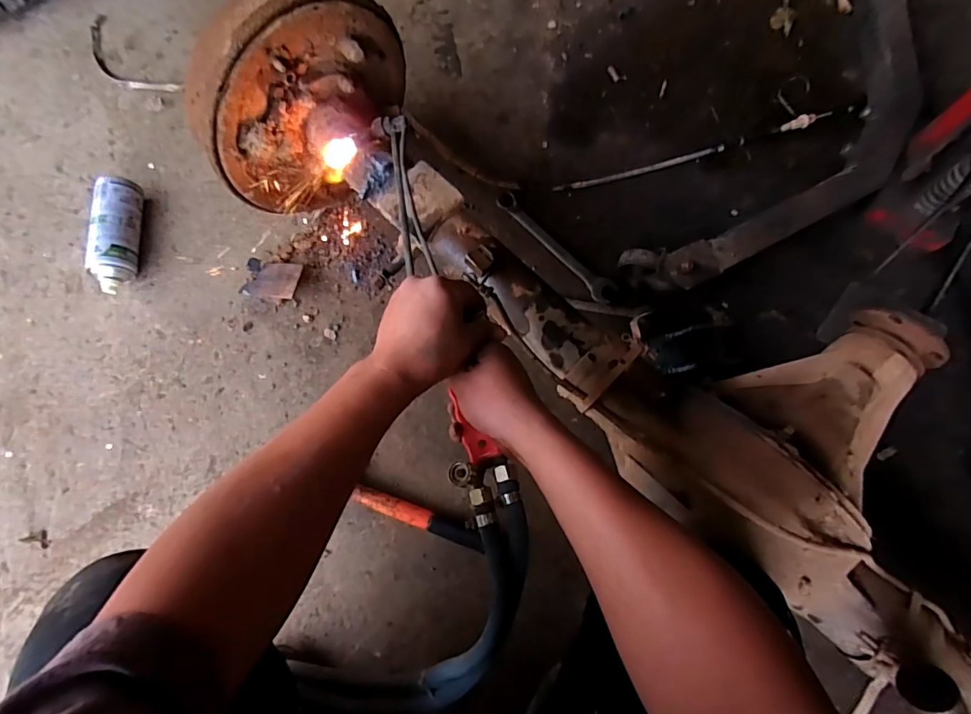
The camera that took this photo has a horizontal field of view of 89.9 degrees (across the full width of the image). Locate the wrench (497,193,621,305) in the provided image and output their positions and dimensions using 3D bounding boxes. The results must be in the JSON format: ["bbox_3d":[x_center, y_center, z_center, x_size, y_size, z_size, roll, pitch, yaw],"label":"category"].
[{"bbox_3d":[0.115,-0.185,0.805,0.041,0.012,0.251,-44,82,-8],"label":"wrench"}]

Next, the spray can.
[{"bbox_3d":[-0.601,-0.198,0.797,0.064,0.071,0.194,-1,79,0],"label":"spray can"}]

